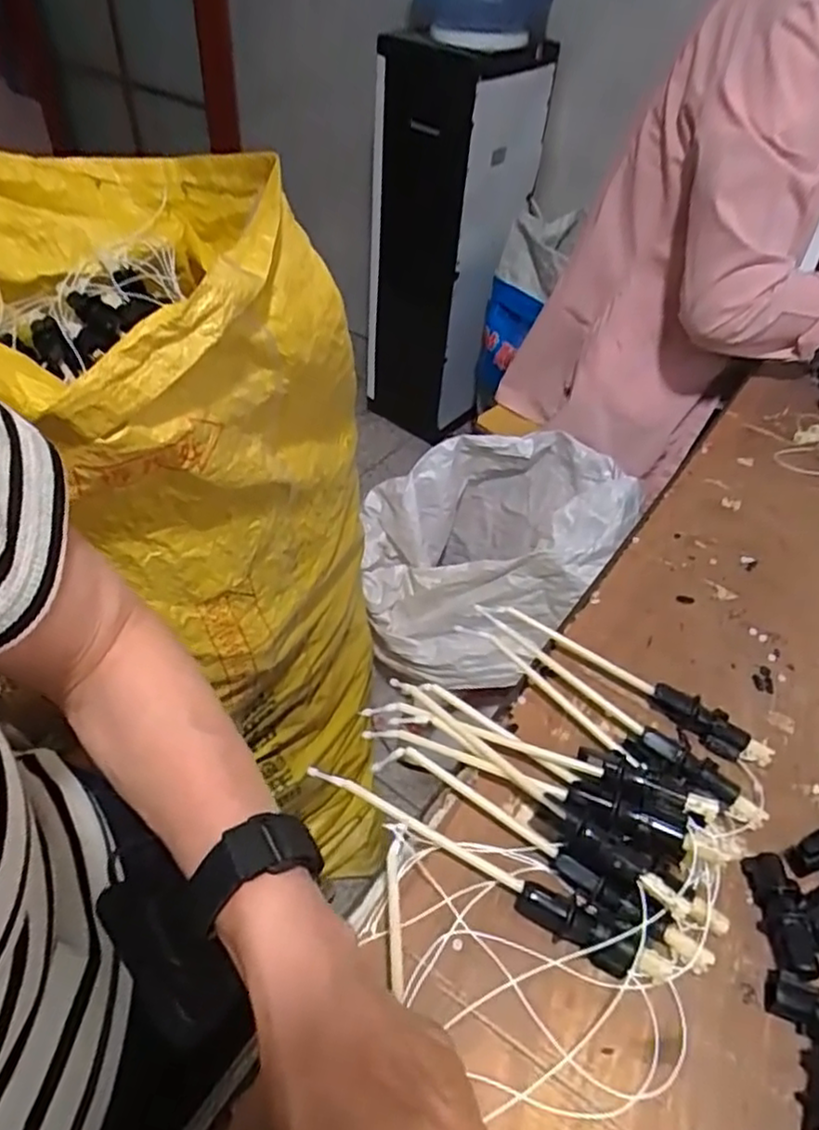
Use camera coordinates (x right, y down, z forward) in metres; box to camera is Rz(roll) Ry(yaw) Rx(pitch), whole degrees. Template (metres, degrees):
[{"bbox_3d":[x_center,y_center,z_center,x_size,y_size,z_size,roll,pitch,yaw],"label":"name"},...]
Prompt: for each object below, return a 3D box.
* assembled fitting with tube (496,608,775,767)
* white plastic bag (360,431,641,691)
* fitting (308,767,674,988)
[{"bbox_3d":[0.155,0.082,0.485,0.198,0.027,0.021,30,52,21],"label":"assembled fitting with tube"},{"bbox_3d":[0.097,-0.026,0.939,0.292,0.256,0.259,-14,51,-18],"label":"white plastic bag"},{"bbox_3d":[0.040,0.175,0.396,0.222,0.026,0.023,23,50,15],"label":"fitting"}]

